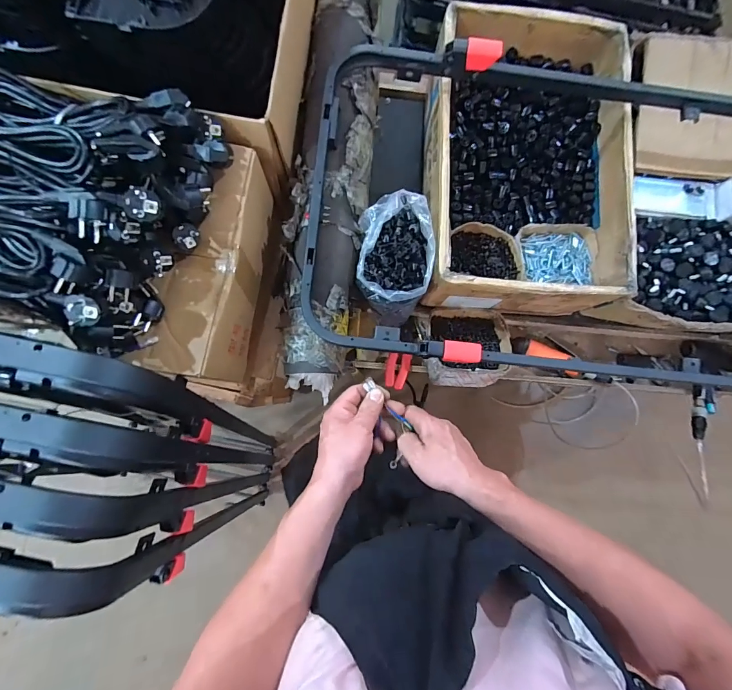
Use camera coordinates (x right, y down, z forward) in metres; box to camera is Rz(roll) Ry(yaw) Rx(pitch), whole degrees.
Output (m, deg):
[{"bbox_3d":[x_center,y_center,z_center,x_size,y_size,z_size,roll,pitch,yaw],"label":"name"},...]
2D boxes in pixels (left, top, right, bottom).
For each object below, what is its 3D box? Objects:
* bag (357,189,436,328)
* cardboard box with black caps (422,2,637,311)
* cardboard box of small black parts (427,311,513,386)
[{"bbox_3d":[0.049,-0.150,0.694,0.132,0.153,0.204,-2,84,-4],"label":"bag"},{"bbox_3d":[0.309,-0.348,0.727,0.384,0.138,0.548,1,83,-3],"label":"cardboard box with black caps"},{"bbox_3d":[0.202,0.008,0.756,0.165,0.086,0.155,3,83,-3],"label":"cardboard box of small black parts"}]

